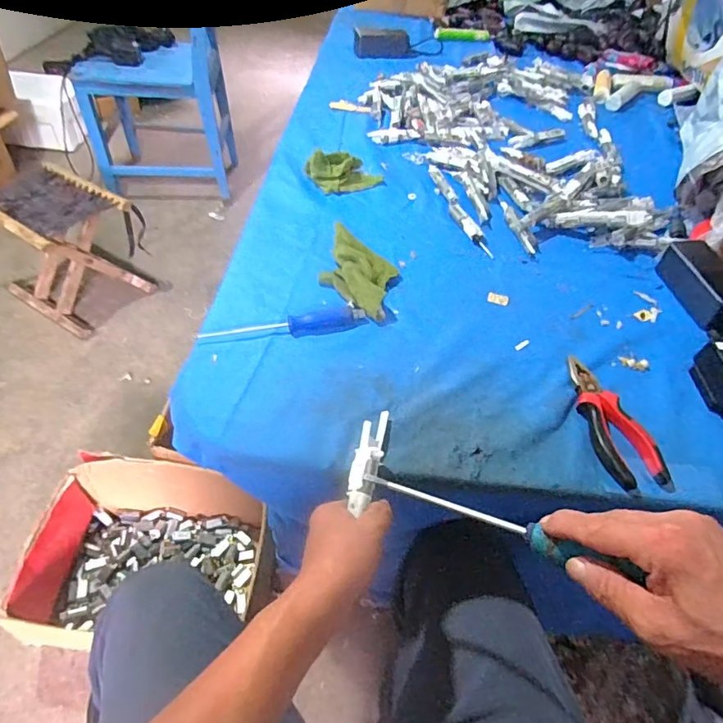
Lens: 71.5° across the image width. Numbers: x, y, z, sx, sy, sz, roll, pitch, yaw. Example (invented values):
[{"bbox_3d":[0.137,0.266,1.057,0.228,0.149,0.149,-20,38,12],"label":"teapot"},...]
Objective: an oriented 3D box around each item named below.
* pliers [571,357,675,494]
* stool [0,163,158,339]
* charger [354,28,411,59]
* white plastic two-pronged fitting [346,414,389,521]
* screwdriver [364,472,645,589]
[{"bbox_3d":[0.258,0.056,0.511,0.058,0.021,0.153,-1,48,-8],"label":"pliers"},{"bbox_3d":[-0.800,-0.315,1.370,0.304,0.304,0.288,28,51,18],"label":"stool"},{"bbox_3d":[0.049,-0.769,1.216,0.138,0.048,0.063,-1,48,-8],"label":"charger"},{"bbox_3d":[0.007,0.085,0.462,0.025,0.018,0.101,13,49,7],"label":"white plastic two-pronged fitting"},{"bbox_3d":[0.088,0.115,0.373,0.216,0.020,0.016,9,44,41],"label":"screwdriver"}]

